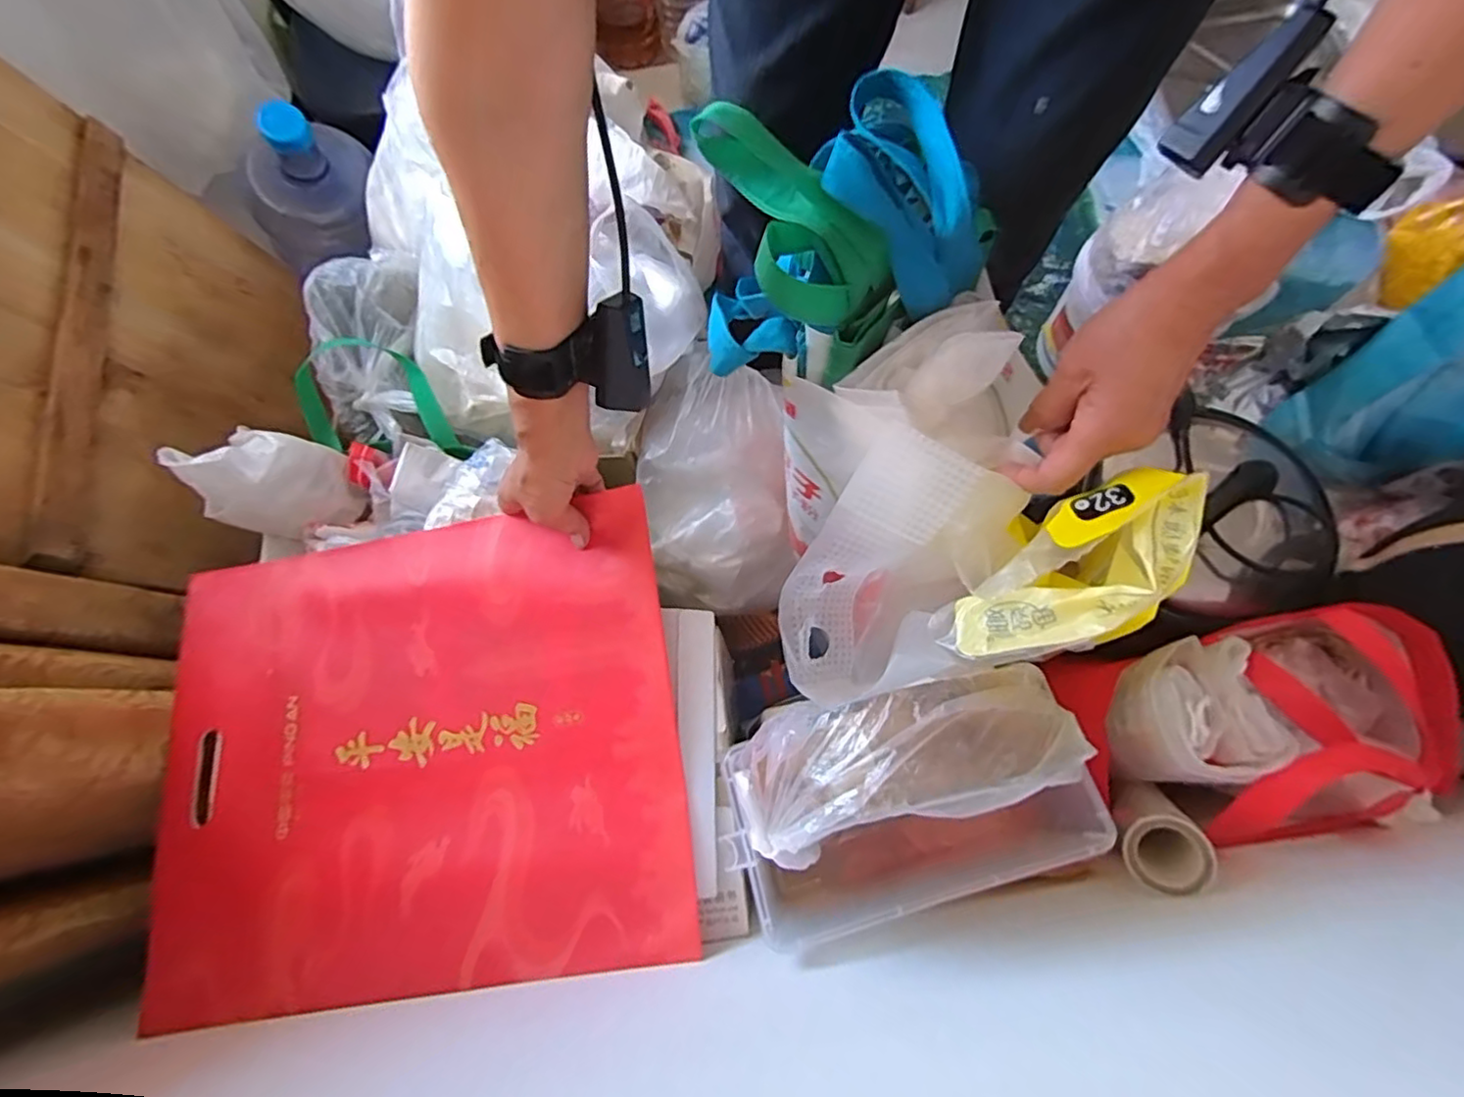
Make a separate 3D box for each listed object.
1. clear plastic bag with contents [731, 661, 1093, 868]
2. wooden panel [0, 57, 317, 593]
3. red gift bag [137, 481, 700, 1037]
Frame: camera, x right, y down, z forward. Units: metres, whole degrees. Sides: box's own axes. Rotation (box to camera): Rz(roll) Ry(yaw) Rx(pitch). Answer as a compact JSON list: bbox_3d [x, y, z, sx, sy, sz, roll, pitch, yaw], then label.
[{"bbox_3d":[0.110,0.125,0.388,0.216,0.057,0.086,-16,75,-3],"label":"clear plastic bag with contents"},{"bbox_3d":[-0.698,-0.233,0.671,0.038,0.491,0.527,-14,73,12],"label":"wooden panel"},{"bbox_3d":[-0.268,0.162,0.525,0.432,0.046,0.370,-9,75,-1],"label":"red gift bag"}]

